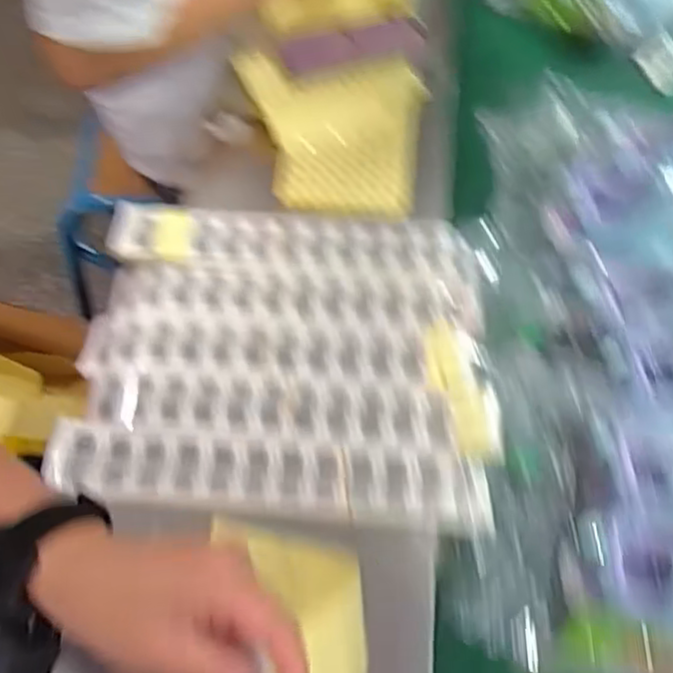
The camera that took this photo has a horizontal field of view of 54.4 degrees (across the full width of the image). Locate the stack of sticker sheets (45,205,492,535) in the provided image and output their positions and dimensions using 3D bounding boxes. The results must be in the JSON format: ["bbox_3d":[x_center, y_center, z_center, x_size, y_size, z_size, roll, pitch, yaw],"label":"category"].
[{"bbox_3d":[-0.044,0.011,0.537,0.313,0.021,0.267,5,62,1],"label":"stack of sticker sheets"}]

